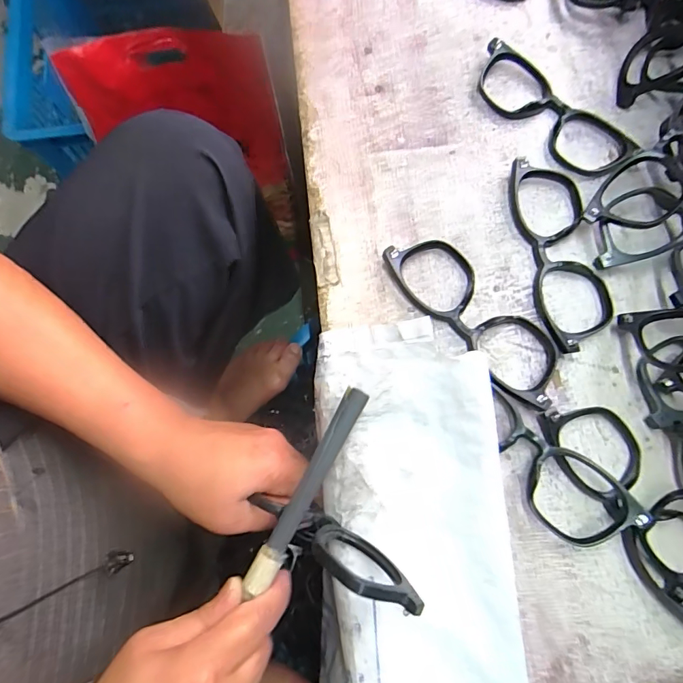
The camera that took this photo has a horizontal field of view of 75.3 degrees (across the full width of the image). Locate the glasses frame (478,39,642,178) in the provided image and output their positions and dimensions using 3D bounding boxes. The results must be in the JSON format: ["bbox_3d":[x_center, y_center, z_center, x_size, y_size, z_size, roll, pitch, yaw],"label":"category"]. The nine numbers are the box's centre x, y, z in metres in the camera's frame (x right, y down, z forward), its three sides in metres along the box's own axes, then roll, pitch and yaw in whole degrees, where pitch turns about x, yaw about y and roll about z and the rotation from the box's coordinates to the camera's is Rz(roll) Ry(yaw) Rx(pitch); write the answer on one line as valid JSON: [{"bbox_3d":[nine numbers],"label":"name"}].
[{"bbox_3d":[0.158,-0.175,0.329,0.056,0.016,0.135,-42,79,-10],"label":"glasses frame"}]

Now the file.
[{"bbox_3d":[-0.019,0.084,0.258,0.014,0.006,0.123,28,76,8],"label":"file"}]

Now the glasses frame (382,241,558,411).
[{"bbox_3d":[0.091,-0.020,0.293,0.054,0.013,0.138,-38,78,-9],"label":"glasses frame"}]

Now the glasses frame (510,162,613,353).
[{"bbox_3d":[0.154,-0.063,0.304,0.051,0.012,0.140,-6,75,-1],"label":"glasses frame"}]

